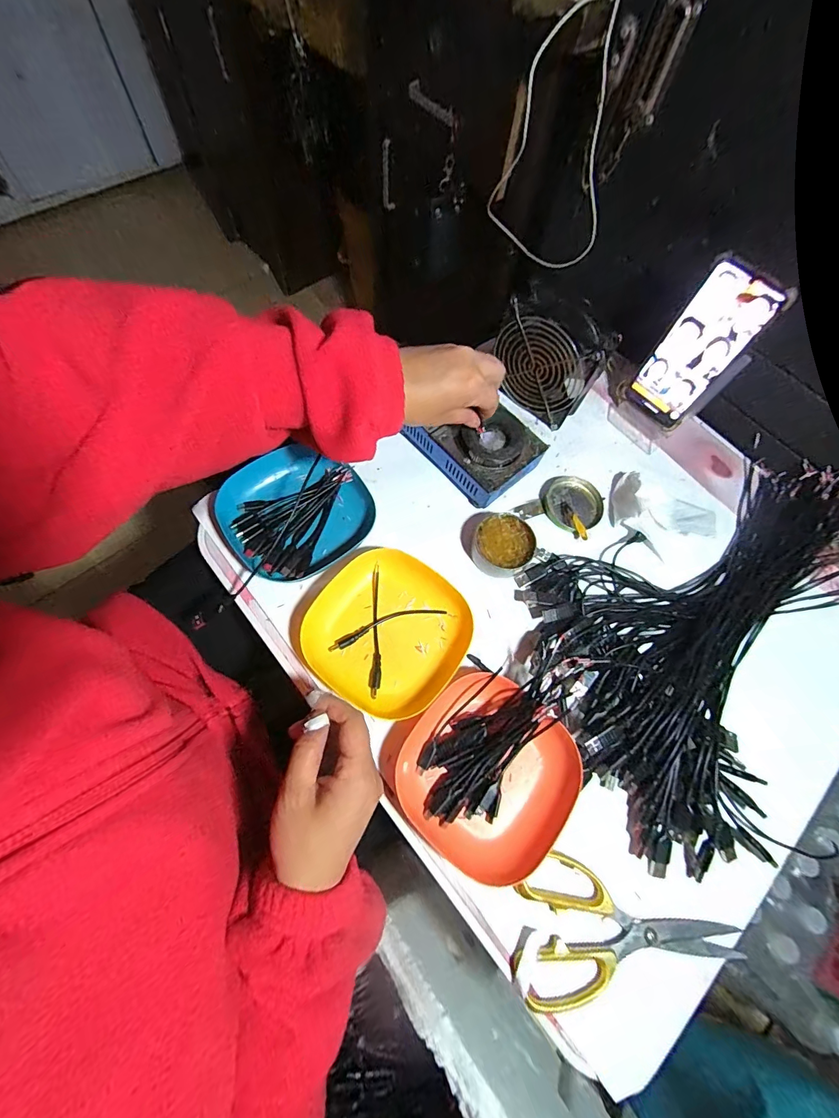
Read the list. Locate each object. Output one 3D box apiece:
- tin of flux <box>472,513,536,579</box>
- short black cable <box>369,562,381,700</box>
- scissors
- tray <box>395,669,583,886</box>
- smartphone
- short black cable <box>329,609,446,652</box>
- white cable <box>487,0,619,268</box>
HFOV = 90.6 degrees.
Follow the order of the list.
[{"bbox_3d":[0.089,-0.014,0.439,0.059,0.028,0.069,41,72,11],"label":"tin of flux"},{"bbox_3d":[-0.041,0.067,0.399,0.010,0.008,0.126,2,69,-3],"label":"short black cable"},{"bbox_3d":[0.162,0.310,0.327,0.178,0.019,0.098,16,69,2],"label":"scissors"},{"bbox_3d":[0.059,0.182,0.354,0.134,0.028,0.138,38,71,10],"label":"tray"},{"bbox_3d":[0.297,-0.222,0.452,0.007,0.167,0.080,-36,74,-27],"label":"smartphone"},{"bbox_3d":[-0.031,0.063,0.403,0.116,0.006,0.018,-16,71,-10],"label":"short black cable"},{"bbox_3d":[0.157,-0.466,0.477,0.135,0.225,0.090,7,69,-1],"label":"white cable"}]

